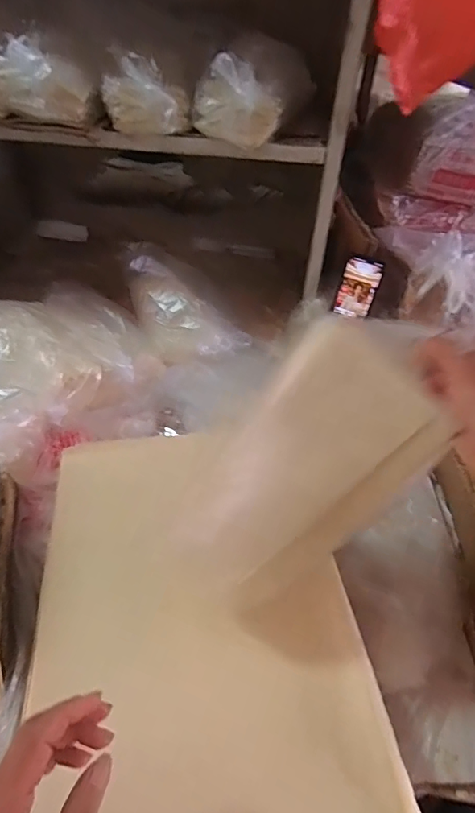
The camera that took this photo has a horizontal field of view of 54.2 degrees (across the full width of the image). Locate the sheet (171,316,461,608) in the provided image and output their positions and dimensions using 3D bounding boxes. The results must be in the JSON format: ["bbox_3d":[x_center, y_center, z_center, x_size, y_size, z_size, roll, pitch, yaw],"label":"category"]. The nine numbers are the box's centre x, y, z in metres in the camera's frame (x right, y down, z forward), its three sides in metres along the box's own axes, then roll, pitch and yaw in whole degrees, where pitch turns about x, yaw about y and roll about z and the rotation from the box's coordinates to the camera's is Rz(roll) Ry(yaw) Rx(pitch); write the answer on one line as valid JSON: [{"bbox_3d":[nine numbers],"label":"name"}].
[{"bbox_3d":[0.047,0.062,0.381,0.128,0.253,0.017,40,24,9],"label":"sheet"}]

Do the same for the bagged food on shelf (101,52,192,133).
[{"bbox_3d":[-0.142,-0.478,0.712,0.124,0.092,0.072,18,44,15],"label":"bagged food on shelf"}]

